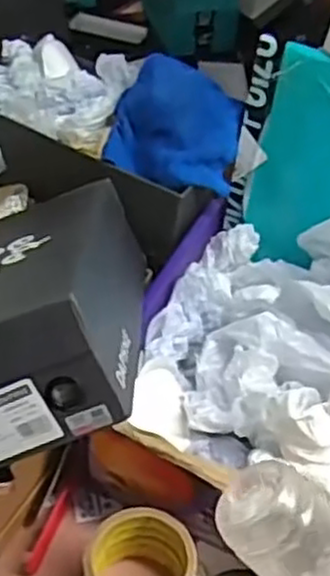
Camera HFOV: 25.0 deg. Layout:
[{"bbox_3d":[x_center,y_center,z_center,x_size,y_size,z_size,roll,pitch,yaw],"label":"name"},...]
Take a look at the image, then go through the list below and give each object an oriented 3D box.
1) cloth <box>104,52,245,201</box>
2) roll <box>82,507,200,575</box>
[{"bbox_3d":[0.008,-0.167,0.759,0.131,0.078,0.123,3,46,-3],"label":"cloth"},{"bbox_3d":[-0.023,0.244,0.620,0.086,0.081,0.091,3,46,-3],"label":"roll"}]

